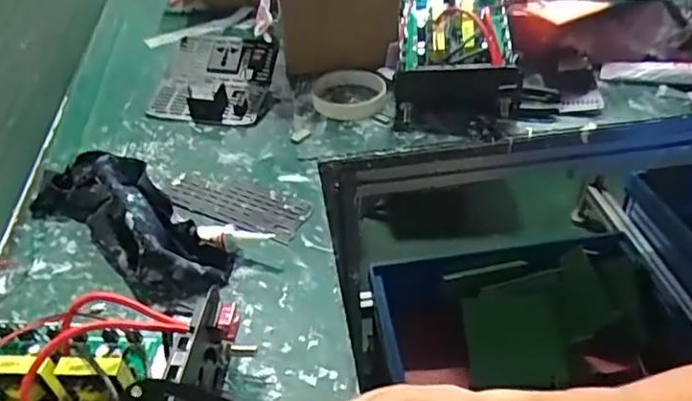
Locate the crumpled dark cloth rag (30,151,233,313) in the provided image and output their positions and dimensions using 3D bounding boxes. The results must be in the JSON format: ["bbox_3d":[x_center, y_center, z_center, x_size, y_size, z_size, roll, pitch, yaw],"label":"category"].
[{"bbox_3d":[-0.202,0.002,0.499,0.241,0.061,0.079,27,47,28],"label":"crumpled dark cloth rag"}]

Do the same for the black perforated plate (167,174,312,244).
[{"bbox_3d":[-0.102,0.002,0.540,0.136,0.004,0.056,19,44,21],"label":"black perforated plate"}]

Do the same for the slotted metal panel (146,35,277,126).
[{"bbox_3d":[-0.157,-0.148,0.692,0.134,0.038,0.142,6,41,7],"label":"slotted metal panel"}]

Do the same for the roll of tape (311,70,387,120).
[{"bbox_3d":[0.004,-0.123,0.669,0.084,0.027,0.084,-1,41,0],"label":"roll of tape"}]

